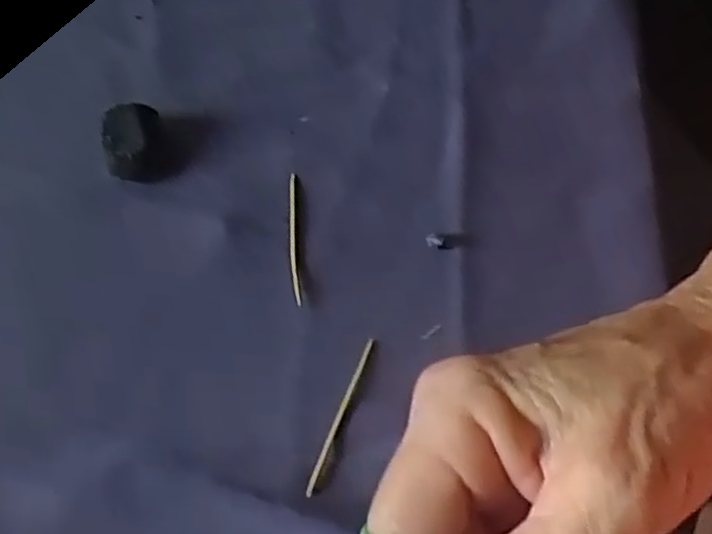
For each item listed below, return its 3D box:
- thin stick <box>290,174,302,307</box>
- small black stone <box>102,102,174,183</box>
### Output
[{"bbox_3d":[-0.024,-0.011,0.300,0.004,0.006,0.060,-1,57,-6],"label":"thin stick"},{"bbox_3d":[-0.089,-0.049,0.306,0.024,0.014,0.032,-17,60,-15],"label":"small black stone"}]

